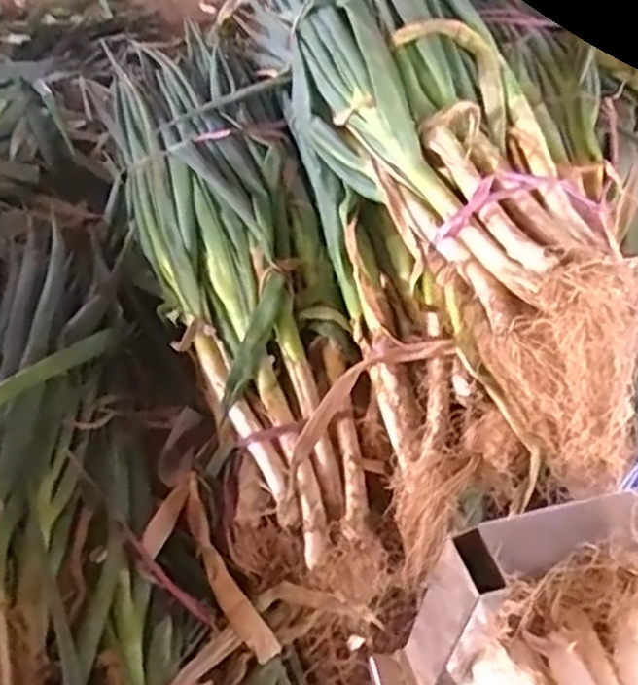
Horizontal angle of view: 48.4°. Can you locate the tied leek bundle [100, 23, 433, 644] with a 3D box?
[{"bbox_3d":[-0.122,-0.137,1.047,0.280,0.169,1.111,-16,48,-15],"label":"tied leek bundle"}]

